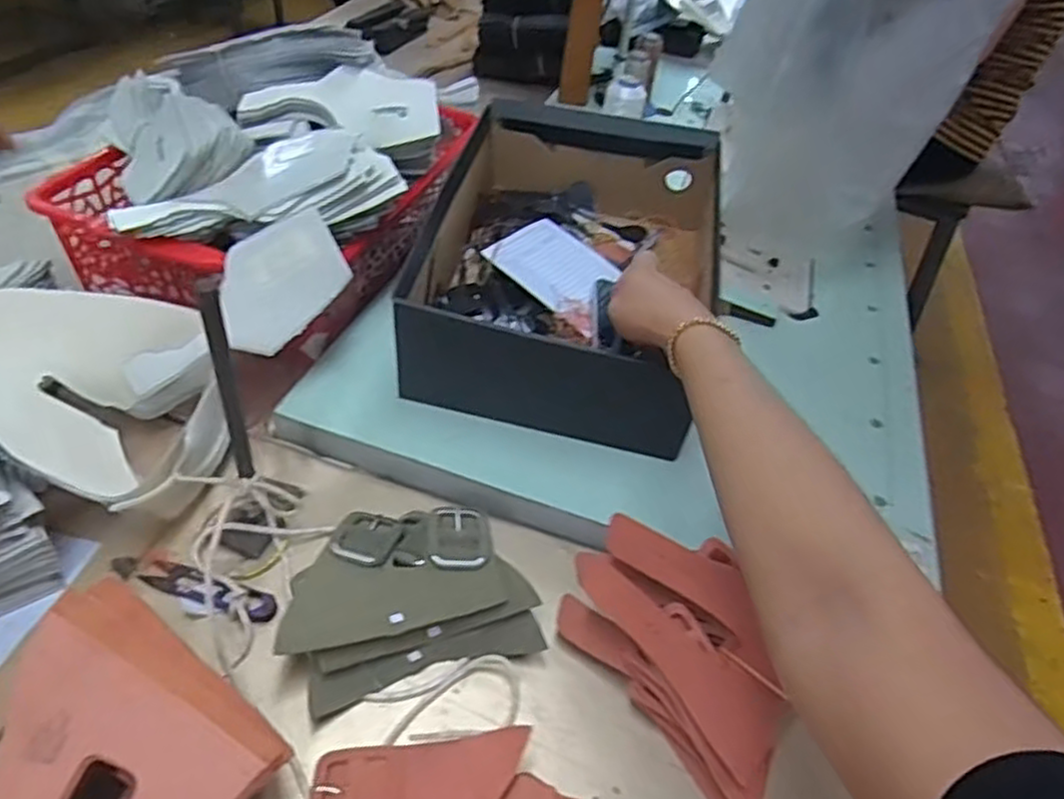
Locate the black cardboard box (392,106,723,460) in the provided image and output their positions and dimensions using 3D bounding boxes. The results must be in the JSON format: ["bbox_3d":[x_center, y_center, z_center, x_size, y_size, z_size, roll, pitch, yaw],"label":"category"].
[{"bbox_3d":[0.040,-0.134,0.696,0.253,0.134,0.352,13,43,4],"label":"black cardboard box"}]

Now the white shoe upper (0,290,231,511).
[{"bbox_3d":[-0.317,-0.010,0.530,0.179,0.095,0.152,30,47,21],"label":"white shoe upper"}]

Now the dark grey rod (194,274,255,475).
[{"bbox_3d":[-0.186,-0.005,0.450,0.016,0.161,0.011,-20,50,-27],"label":"dark grey rod"}]

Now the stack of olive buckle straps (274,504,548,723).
[{"bbox_3d":[-0.086,0.131,0.504,0.157,0.040,0.117,-10,46,-19],"label":"stack of olive buckle straps"}]

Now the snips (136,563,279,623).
[{"bbox_3d":[-0.222,0.129,0.503,0.096,0.015,0.021,17,43,8],"label":"snips"}]

